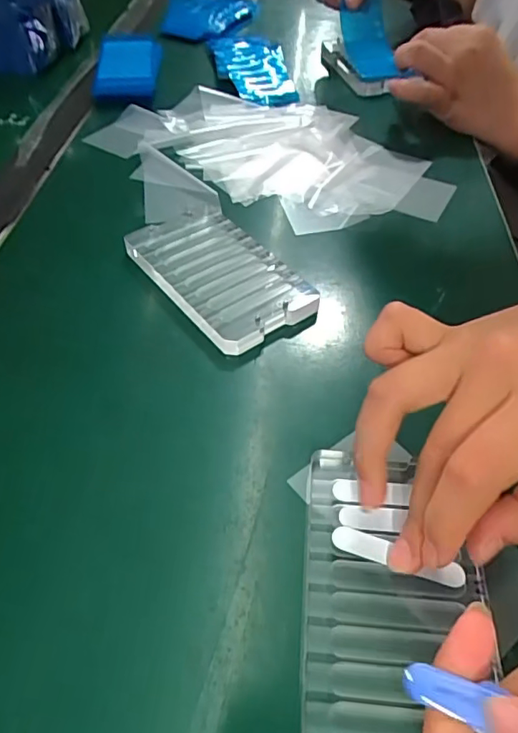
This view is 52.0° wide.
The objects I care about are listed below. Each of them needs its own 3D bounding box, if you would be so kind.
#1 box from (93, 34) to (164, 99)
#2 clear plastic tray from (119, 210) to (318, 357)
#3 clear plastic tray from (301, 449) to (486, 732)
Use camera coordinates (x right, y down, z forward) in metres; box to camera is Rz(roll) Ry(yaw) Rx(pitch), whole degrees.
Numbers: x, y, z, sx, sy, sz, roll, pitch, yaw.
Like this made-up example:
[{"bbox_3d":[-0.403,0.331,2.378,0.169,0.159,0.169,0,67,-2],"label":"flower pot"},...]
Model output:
[{"bbox_3d":[-0.133,-0.303,0.538,0.063,0.022,0.140,-4,49,-3],"label":"box"},{"bbox_3d":[-0.025,-0.058,0.333,0.069,0.013,0.117,-28,55,-22],"label":"clear plastic tray"},{"bbox_3d":[0.049,0.088,0.204,0.063,0.007,0.119,3,51,3],"label":"clear plastic tray"}]

